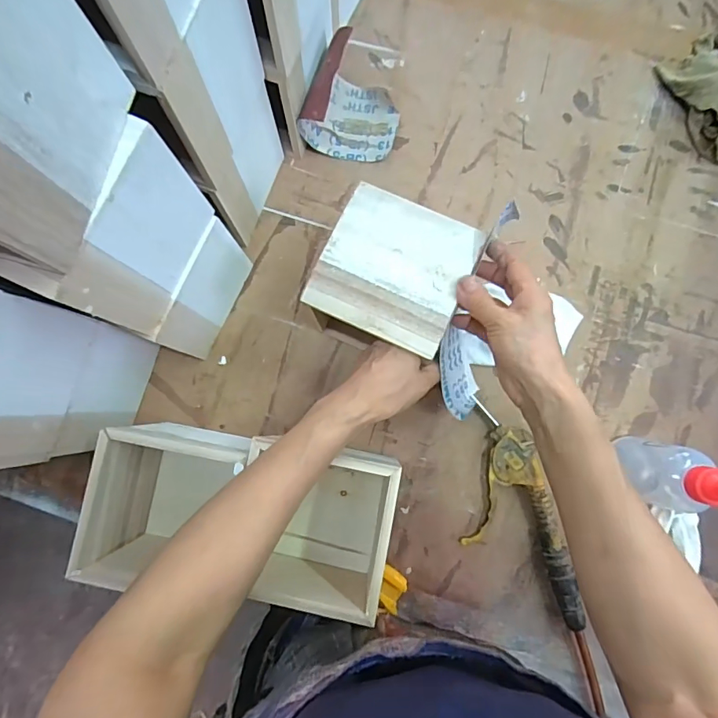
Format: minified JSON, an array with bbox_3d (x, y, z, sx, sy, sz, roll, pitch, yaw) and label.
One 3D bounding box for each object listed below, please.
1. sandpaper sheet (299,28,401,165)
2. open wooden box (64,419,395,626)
[{"bbox_3d":[-0.003,-0.269,0.483,0.090,0.089,0.094,24,84,3],"label":"sandpaper sheet"},{"bbox_3d":[-0.097,0.135,0.415,0.243,0.125,0.119,7,83,1],"label":"open wooden box"}]

